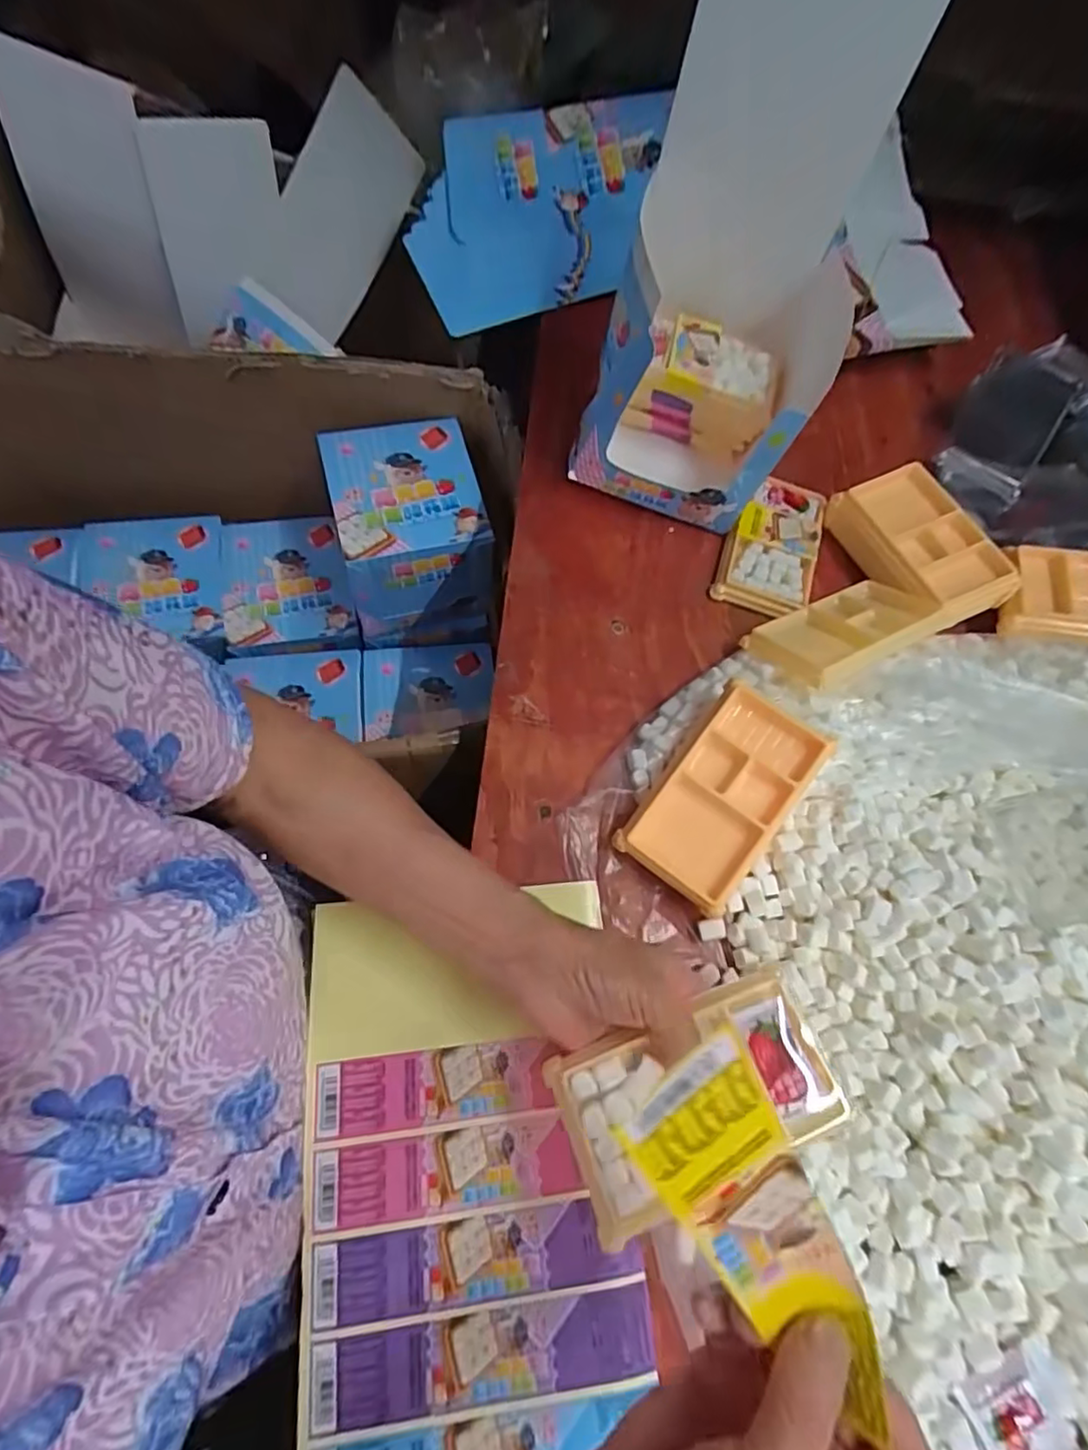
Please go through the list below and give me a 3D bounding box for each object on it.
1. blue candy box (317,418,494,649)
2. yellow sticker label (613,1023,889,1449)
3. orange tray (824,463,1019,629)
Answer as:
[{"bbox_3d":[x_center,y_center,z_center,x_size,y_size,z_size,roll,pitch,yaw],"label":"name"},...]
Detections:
[{"bbox_3d":[-0.144,-0.201,0.695,0.146,0.163,0.170,-10,68,-11],"label":"blue candy box"},{"bbox_3d":[0.066,0.147,0.179,0.037,0.023,0.151,-34,113,-14],"label":"yellow sticker label"},{"bbox_3d":[0.302,-0.147,0.514,0.076,0.026,0.138,-22,71,-15],"label":"orange tray"}]

